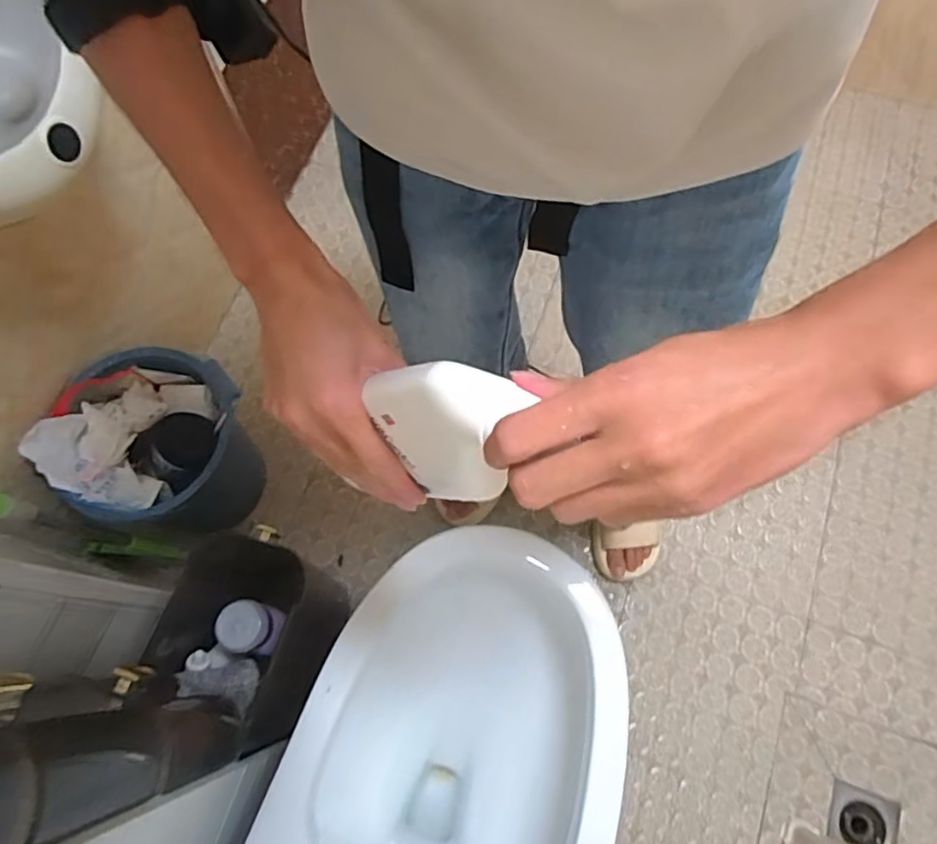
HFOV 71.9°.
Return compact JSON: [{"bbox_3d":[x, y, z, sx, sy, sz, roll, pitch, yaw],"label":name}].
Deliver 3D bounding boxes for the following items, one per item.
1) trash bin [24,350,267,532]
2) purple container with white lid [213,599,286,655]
[{"bbox_3d":[-0.477,0.061,1.047,0.254,0.295,0.268,11,71,4],"label":"trash bin"},{"bbox_3d":[-0.291,0.272,0.856,0.071,0.057,0.066,0,70,0],"label":"purple container with white lid"}]

